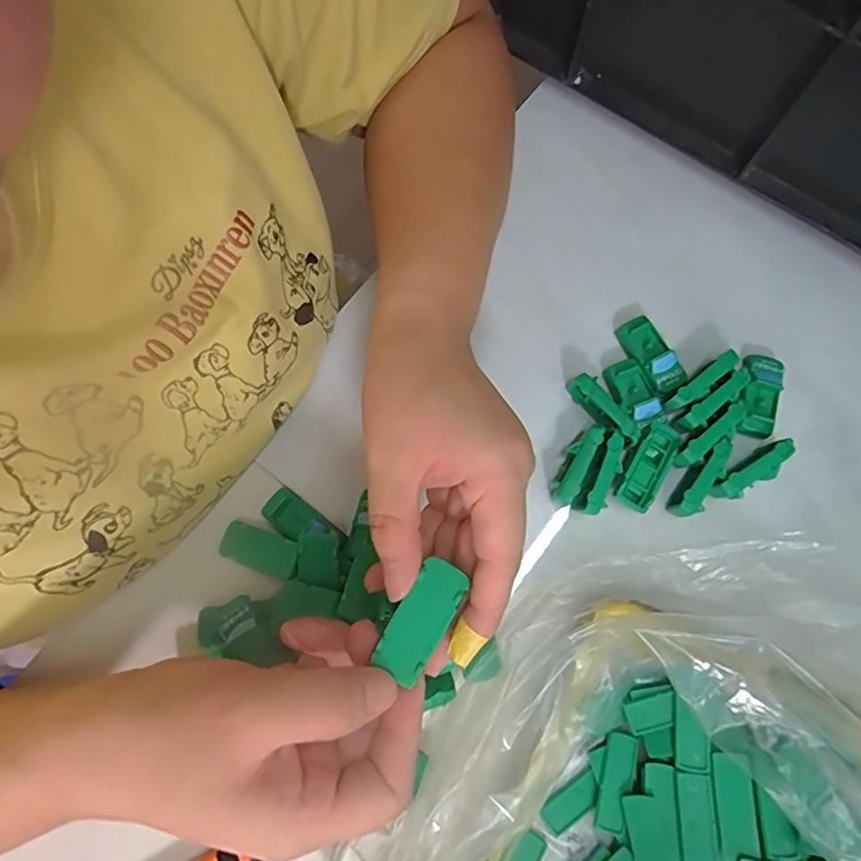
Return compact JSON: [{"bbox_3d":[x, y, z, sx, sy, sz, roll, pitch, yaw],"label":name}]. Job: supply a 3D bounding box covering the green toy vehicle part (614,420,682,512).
[{"bbox_3d":[0.114,0.020,0.291,0.021,0.016,0.048,30,78,11],"label":"green toy vehicle part"}]

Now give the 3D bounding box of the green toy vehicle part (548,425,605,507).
[{"bbox_3d":[0.075,0.019,0.290,0.013,0.023,0.044,27,77,11],"label":"green toy vehicle part"}]

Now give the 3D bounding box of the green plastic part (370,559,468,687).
[{"bbox_3d":[-0.004,0.071,0.206,0.018,0.004,0.042,30,83,8],"label":"green plastic part"}]

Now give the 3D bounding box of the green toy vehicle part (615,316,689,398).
[{"bbox_3d":[0.123,-0.042,0.308,0.021,0.013,0.046,-27,74,-4],"label":"green toy vehicle part"}]

